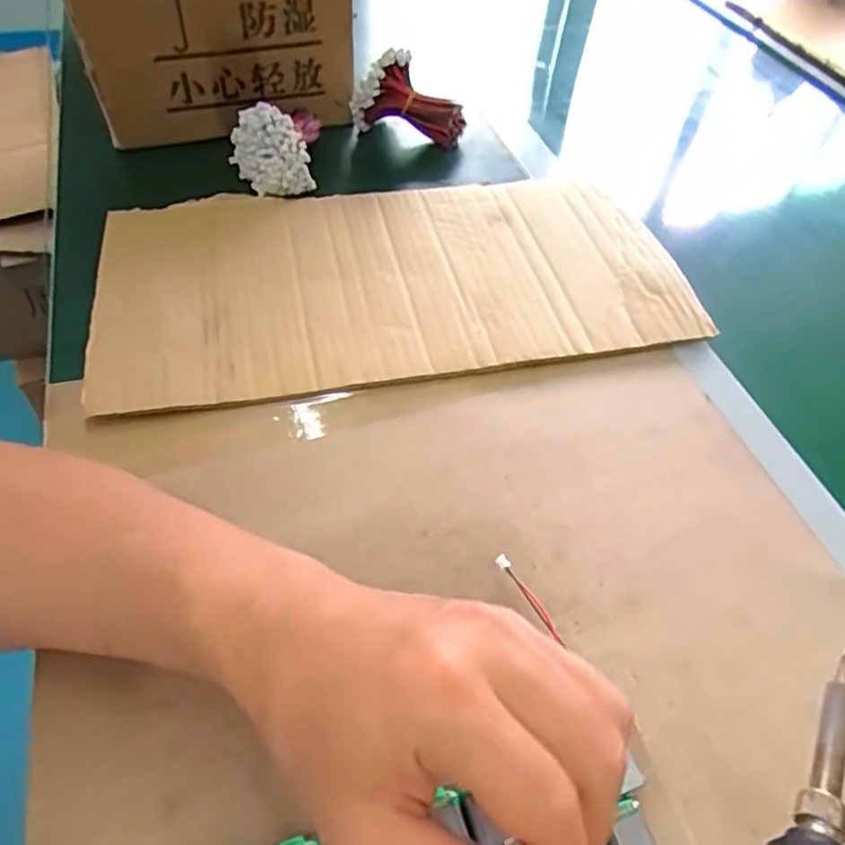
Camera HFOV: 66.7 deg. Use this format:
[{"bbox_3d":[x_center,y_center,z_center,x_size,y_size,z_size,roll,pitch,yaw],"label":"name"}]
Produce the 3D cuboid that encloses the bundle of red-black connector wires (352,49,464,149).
[{"bbox_3d":[-0.012,-0.287,0.582,0.103,0.078,0.045,0,51,-5],"label":"bundle of red-black connector wires"}]

